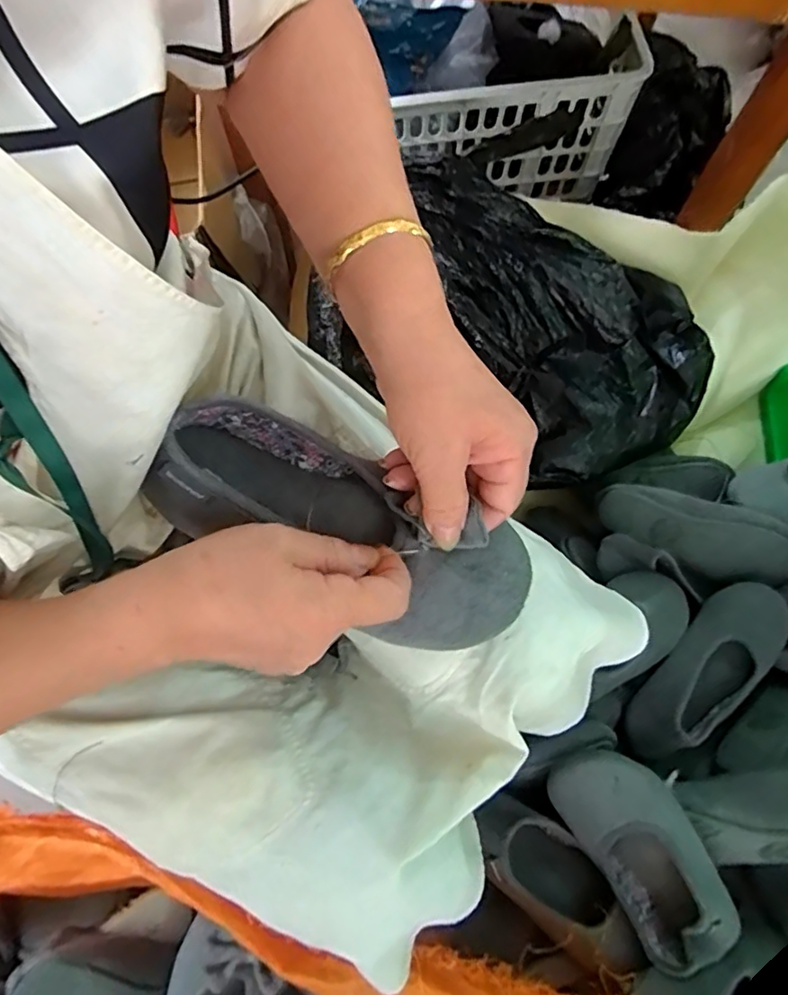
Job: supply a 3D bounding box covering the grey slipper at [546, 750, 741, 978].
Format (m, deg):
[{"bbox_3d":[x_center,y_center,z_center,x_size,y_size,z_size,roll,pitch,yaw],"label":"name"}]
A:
[{"bbox_3d":[0.241,0.341,0.532,0.092,0.057,0.228,-33,94,-9],"label":"grey slipper"}]

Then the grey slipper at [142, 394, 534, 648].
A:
[{"bbox_3d":[-0.032,0.015,0.320,0.218,0.063,0.083,27,76,7],"label":"grey slipper"}]

